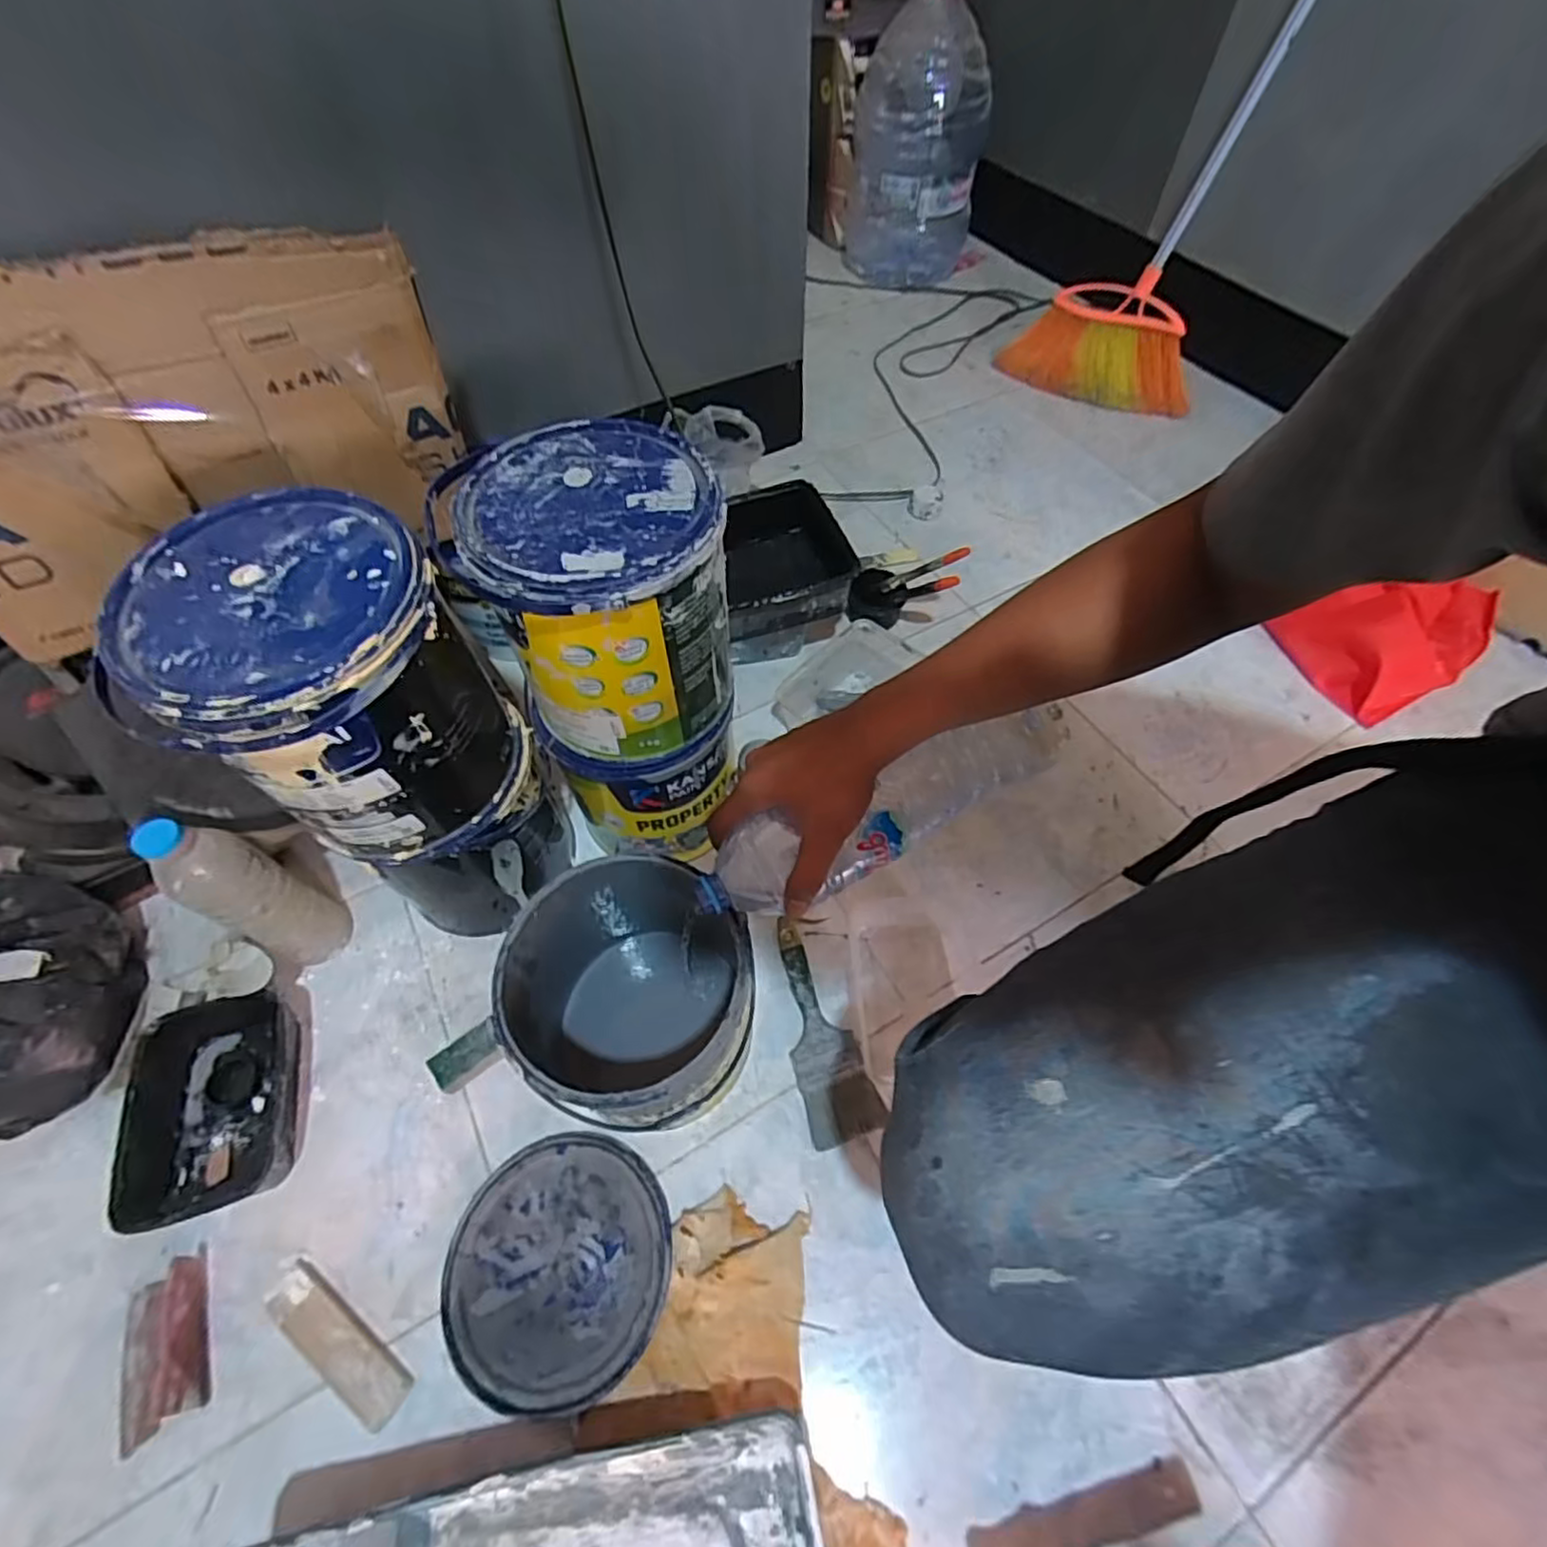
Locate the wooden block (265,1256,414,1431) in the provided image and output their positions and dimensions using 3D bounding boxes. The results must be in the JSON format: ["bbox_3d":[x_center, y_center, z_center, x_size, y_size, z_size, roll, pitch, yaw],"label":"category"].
[{"bbox_3d":[-0.338,0.432,0.529,0.144,0.015,0.040,31,63,19],"label":"wooden block"}]

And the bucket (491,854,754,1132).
[{"bbox_3d":[-0.108,0.187,0.576,0.183,0.179,0.177,-1,57,1],"label":"bucket"}]

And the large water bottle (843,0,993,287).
[{"bbox_3d":[0.269,-1.180,1.309,0.246,0.438,0.212,9,58,6],"label":"large water bottle"}]

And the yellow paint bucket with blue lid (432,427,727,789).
[{"bbox_3d":[-0.129,-0.128,0.552,0.177,0.207,0.168,0,57,0],"label":"yellow paint bucket with blue lid"}]

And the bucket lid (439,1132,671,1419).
[{"bbox_3d":[-0.173,0.391,0.552,0.177,0.010,0.173,-1,57,1],"label":"bucket lid"}]

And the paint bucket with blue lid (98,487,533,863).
[{"bbox_3d":[-0.301,-0.051,0.500,0.176,0.218,0.173,0,57,0],"label":"paint bucket with blue lid"}]

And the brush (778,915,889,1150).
[{"bbox_3d":[0.040,0.231,0.648,0.064,0.026,0.204,-14,58,-7],"label":"brush"}]

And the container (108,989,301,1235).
[{"bbox_3d":[-0.487,0.285,0.605,0.125,0.050,0.179,-13,58,-6],"label":"container"}]

